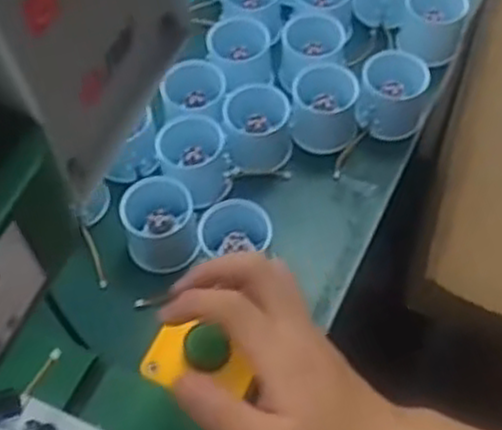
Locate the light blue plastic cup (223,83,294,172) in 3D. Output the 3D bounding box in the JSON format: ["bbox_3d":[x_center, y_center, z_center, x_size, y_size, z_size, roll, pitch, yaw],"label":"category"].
[{"bbox_3d":[0.007,-0.068,0.606,0.051,0.049,0.055,-2,58,3],"label":"light blue plastic cup"}]

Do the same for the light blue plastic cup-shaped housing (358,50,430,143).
[{"bbox_3d":[0.114,-0.095,0.614,0.052,0.049,0.055,-2,58,3],"label":"light blue plastic cup-shaped housing"}]

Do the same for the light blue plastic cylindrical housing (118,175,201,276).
[{"bbox_3d":[-0.067,0.008,0.559,0.053,0.040,0.056,-2,58,3],"label":"light blue plastic cylindrical housing"}]

